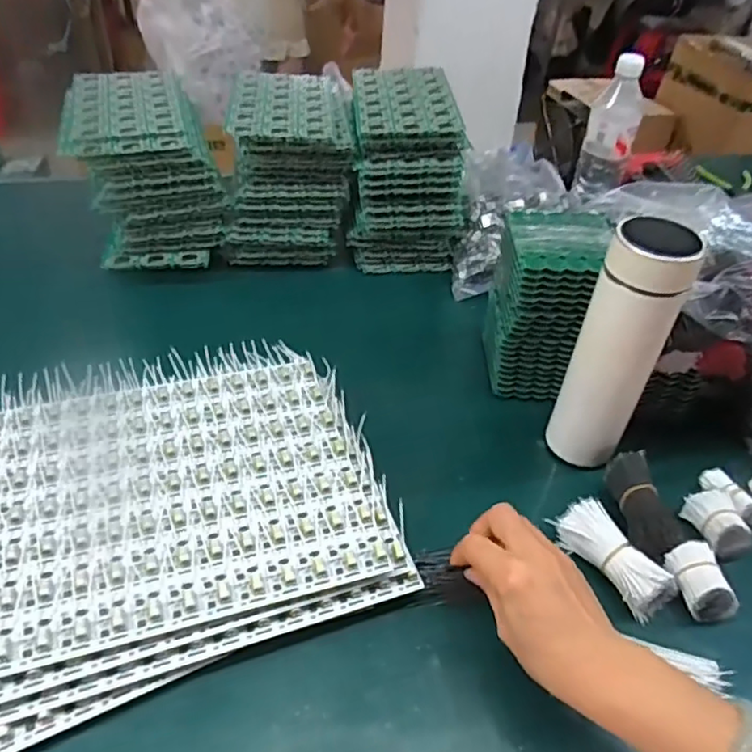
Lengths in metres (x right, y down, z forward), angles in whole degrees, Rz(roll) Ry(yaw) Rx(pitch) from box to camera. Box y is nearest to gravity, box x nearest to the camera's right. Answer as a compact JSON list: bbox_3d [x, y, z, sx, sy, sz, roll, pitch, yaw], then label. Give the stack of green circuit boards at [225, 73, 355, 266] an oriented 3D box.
[{"bbox_3d":[-0.112,-0.270,0.811,0.150,0.172,0.190,-1,41,-6],"label":"stack of green circuit boards"}]

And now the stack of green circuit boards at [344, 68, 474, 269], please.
[{"bbox_3d":[0.036,-0.273,0.830,0.138,0.192,0.192,0,41,-5],"label":"stack of green circuit boards"}]

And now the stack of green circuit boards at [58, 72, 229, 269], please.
[{"bbox_3d":[-0.290,-0.258,0.776,0.153,0.154,0.223,-14,44,-21],"label":"stack of green circuit boards"}]

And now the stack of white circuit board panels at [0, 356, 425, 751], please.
[{"bbox_3d":[-0.159,0.098,0.507,0.315,0.046,0.294,-11,43,-18],"label":"stack of white circuit board panels"}]

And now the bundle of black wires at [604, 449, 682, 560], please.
[{"bbox_3d":[0.227,0.108,0.530,0.037,0.028,0.095,1,41,-5],"label":"bundle of black wires"}]

